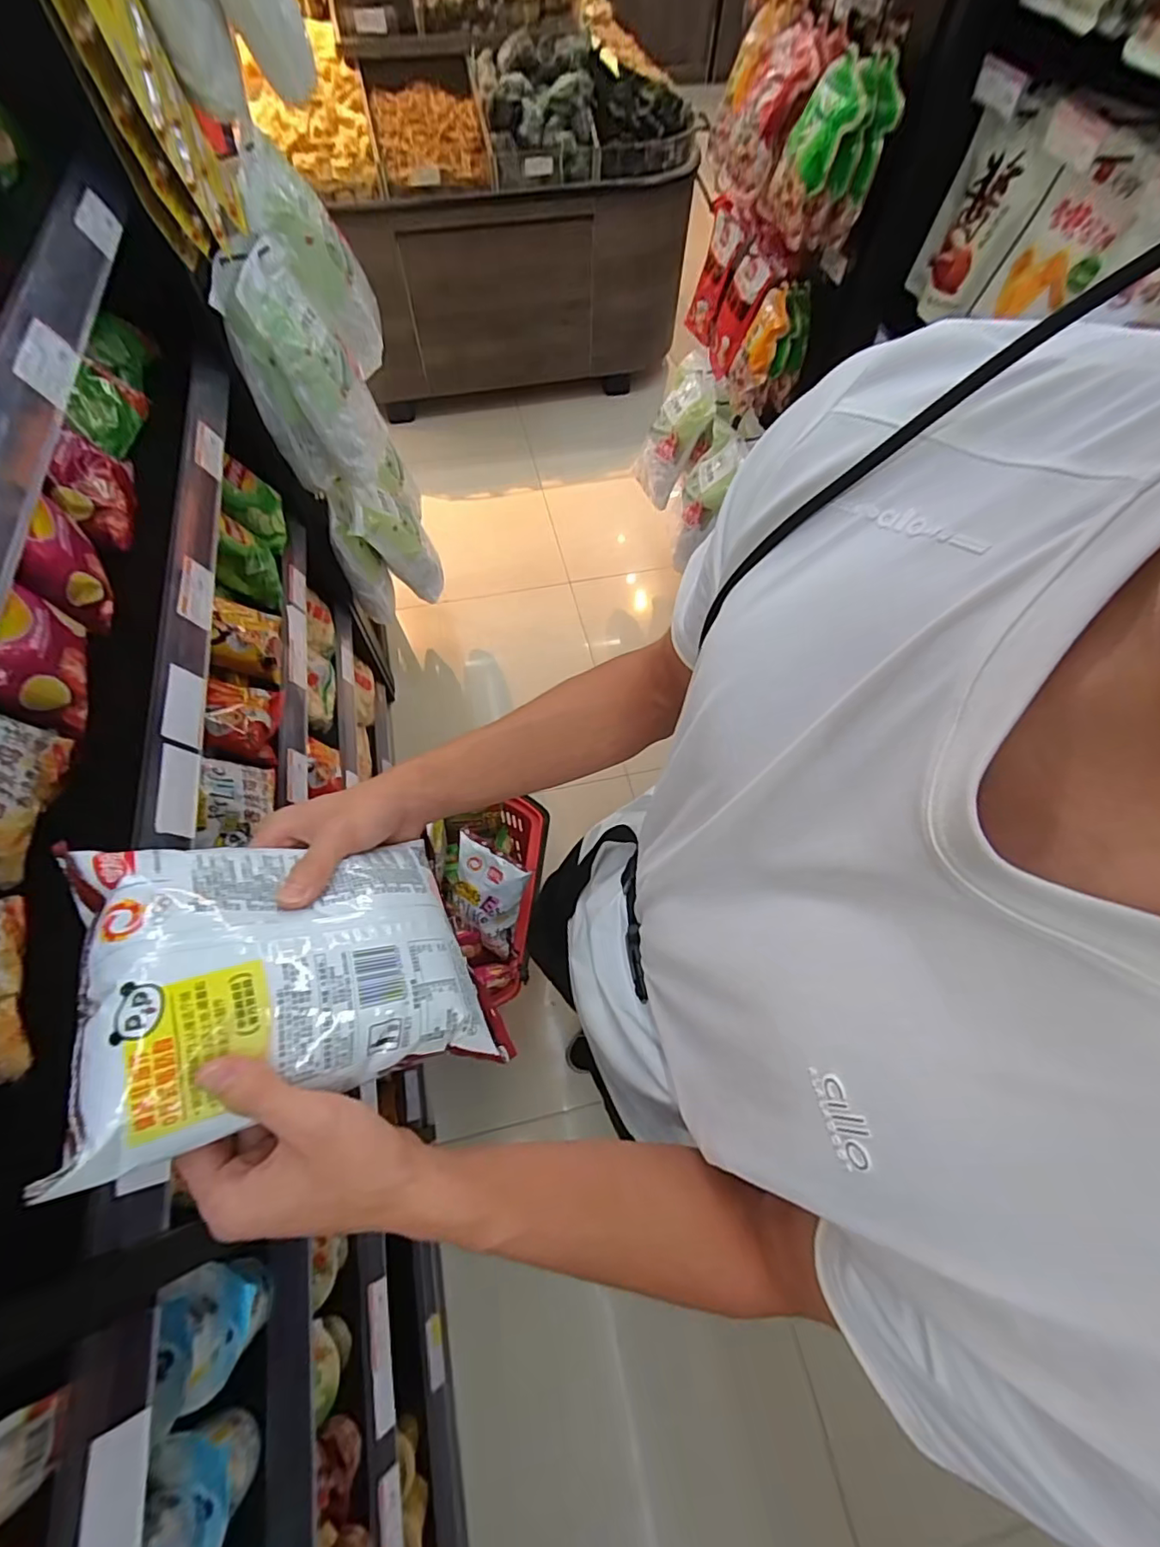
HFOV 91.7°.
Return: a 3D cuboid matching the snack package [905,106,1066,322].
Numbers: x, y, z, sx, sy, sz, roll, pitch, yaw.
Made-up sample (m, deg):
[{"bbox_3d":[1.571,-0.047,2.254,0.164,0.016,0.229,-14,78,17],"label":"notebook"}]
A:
[{"bbox_3d":[0.620,-0.860,0.888,0.033,0.223,0.157,-16,69,-15],"label":"snack package"}]

